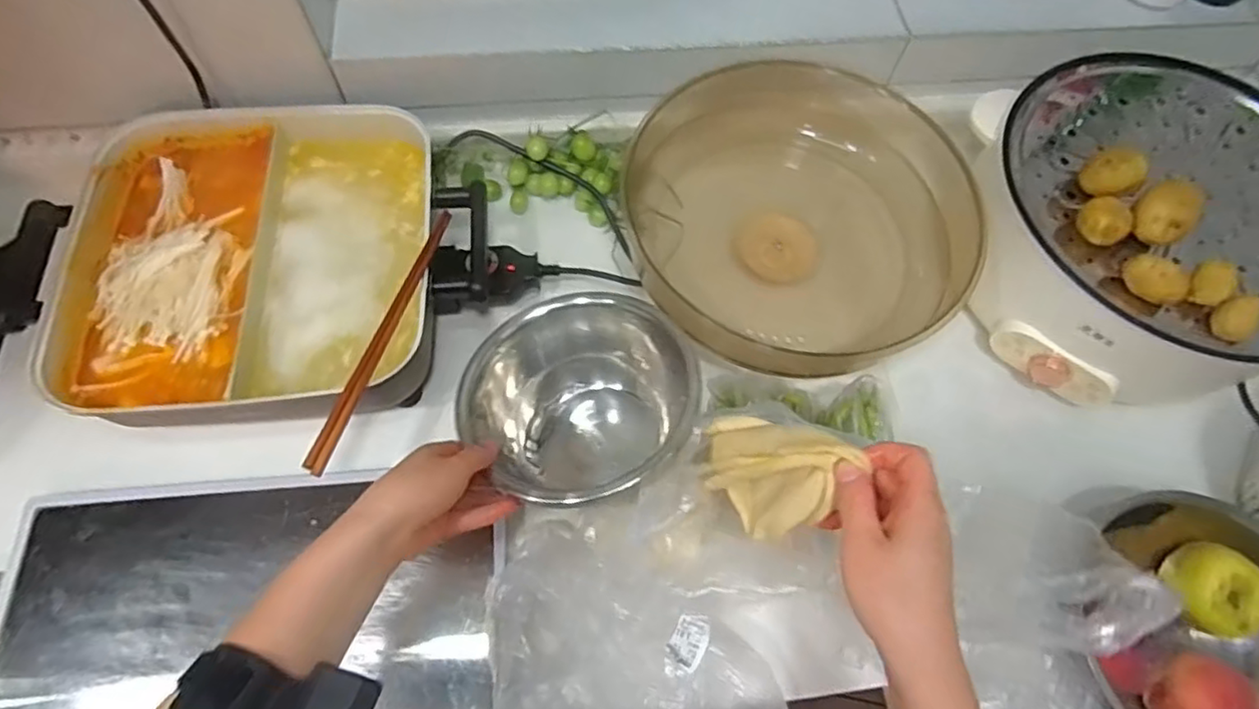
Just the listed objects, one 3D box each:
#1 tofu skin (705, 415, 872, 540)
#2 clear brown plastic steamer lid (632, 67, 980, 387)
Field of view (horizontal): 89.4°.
[{"bbox_3d":[0.093,0.076,0.437,0.055,0.111,0.090,-40,74,-18],"label":"tofu skin"},{"bbox_3d":[0.181,-0.131,0.668,0.341,0.119,0.311,1,67,-3],"label":"clear brown plastic steamer lid"}]

